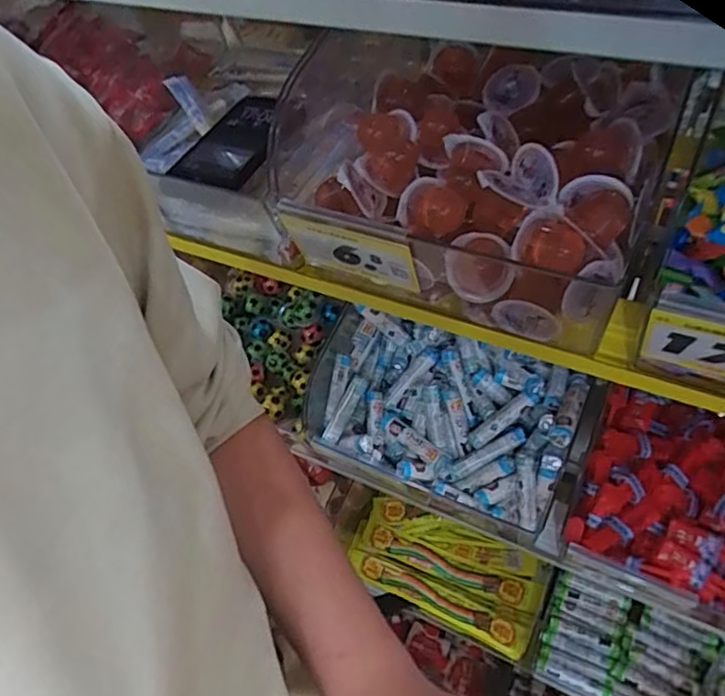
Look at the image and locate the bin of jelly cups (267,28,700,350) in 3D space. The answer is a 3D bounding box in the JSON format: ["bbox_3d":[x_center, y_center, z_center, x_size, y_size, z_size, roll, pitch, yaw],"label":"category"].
[{"bbox_3d":[0.063,-0.151,0.501,0.322,0.107,0.260,14,51,18],"label":"bin of jelly cups"}]

